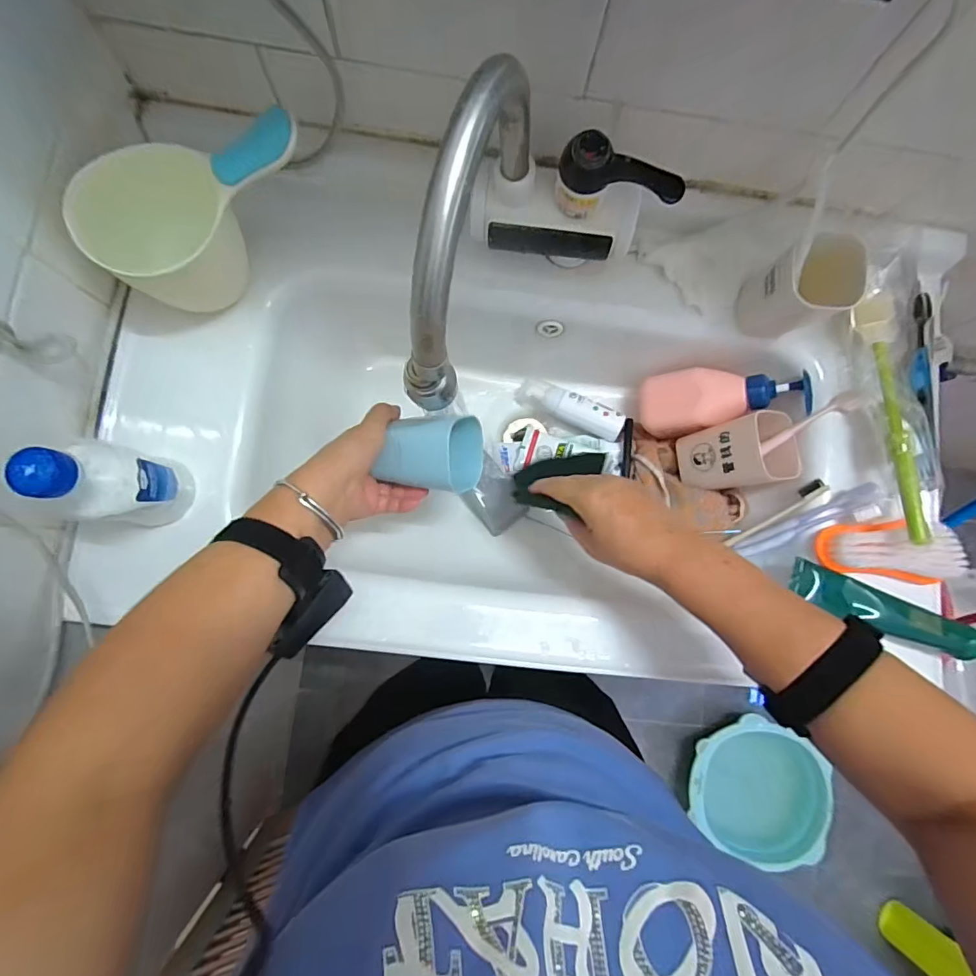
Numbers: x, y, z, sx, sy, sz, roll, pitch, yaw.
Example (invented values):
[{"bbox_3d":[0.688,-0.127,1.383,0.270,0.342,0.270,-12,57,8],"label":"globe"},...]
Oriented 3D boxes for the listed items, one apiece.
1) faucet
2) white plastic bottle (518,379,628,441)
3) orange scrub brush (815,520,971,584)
[{"bbox_3d":[-0.015,-0.147,0.312,0.036,0.159,0.156,19,82,-2],"label":"faucet"},{"bbox_3d":[0.100,-0.099,0.590,0.136,0.025,0.037,24,82,12],"label":"white plastic bottle"},{"bbox_3d":[0.381,0.057,0.460,0.112,0.043,0.055,7,83,-4],"label":"orange scrub brush"}]

